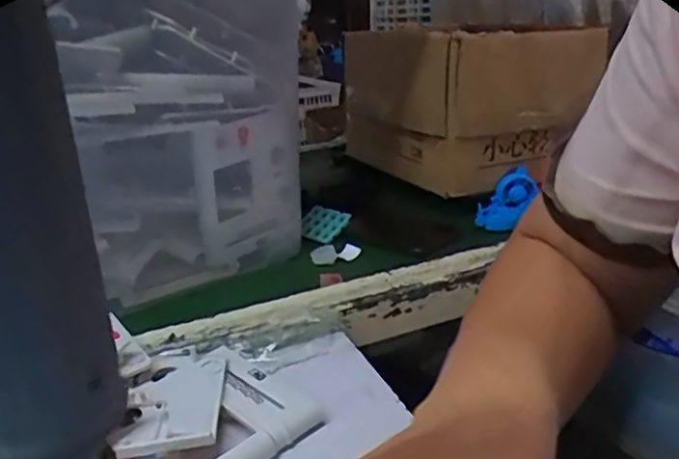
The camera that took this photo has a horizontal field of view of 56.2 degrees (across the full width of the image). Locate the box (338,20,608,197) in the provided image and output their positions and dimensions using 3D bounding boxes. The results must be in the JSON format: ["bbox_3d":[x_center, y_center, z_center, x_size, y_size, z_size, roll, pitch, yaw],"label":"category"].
[{"bbox_3d":[0.148,-0.184,0.874,0.226,0.160,0.320,-11,22,-17],"label":"box"}]

